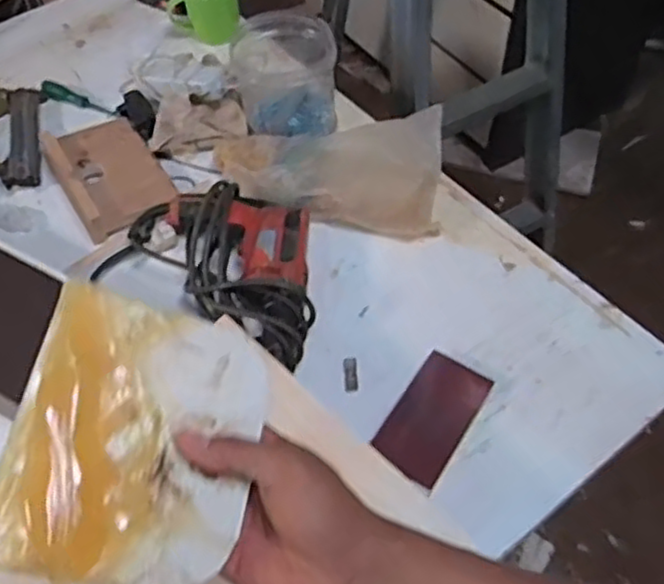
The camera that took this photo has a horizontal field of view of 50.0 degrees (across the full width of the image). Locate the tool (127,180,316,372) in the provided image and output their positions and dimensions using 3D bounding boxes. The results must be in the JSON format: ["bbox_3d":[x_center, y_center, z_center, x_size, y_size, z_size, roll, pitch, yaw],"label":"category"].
[{"bbox_3d":[-0.110,-0.042,0.913,0.311,0.068,0.200,34,62,25],"label":"tool"}]

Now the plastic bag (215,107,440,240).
[{"bbox_3d":[-0.013,-0.164,0.959,0.314,0.092,0.147,3,54,6],"label":"plastic bag"}]

